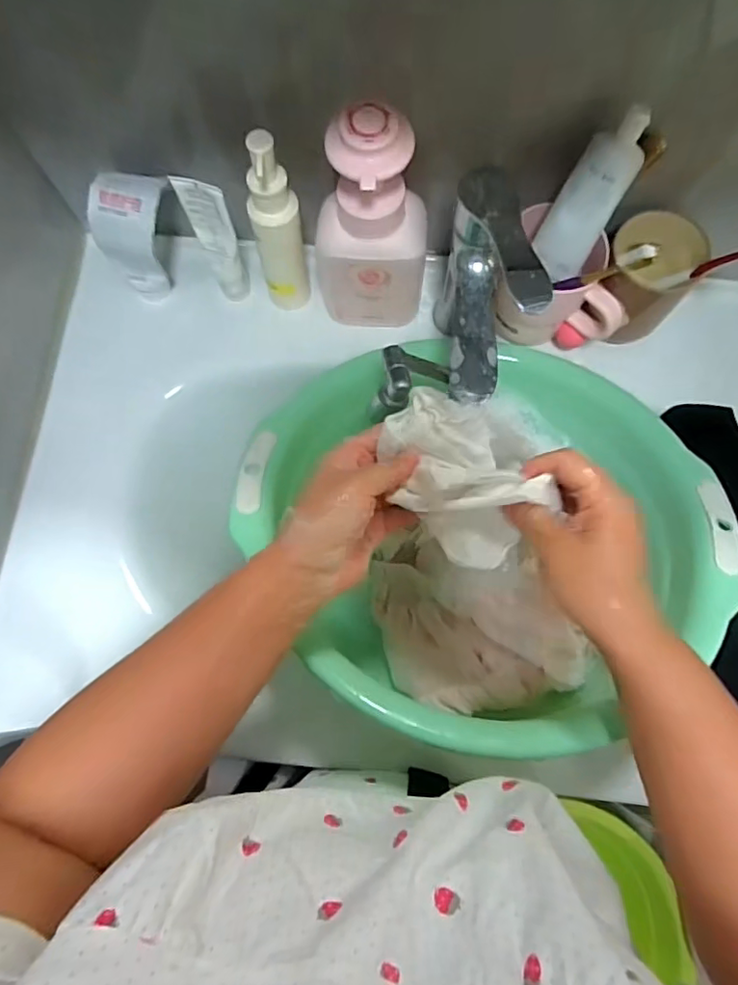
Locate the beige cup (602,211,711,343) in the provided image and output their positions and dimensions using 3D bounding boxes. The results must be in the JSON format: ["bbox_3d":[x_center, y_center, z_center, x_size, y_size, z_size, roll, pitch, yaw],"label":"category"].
[{"bbox_3d":[0.250,-0.201,0.500,0.078,0.083,0.102,33,78,8],"label":"beige cup"}]

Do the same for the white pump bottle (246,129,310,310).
[{"bbox_3d":[-0.076,-0.217,0.481,0.040,0.186,0.034,-12,76,-3],"label":"white pump bottle"}]

